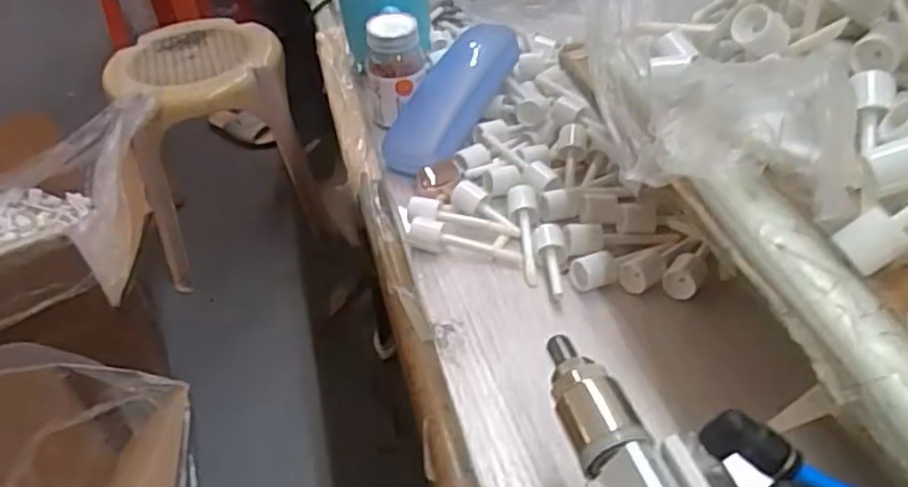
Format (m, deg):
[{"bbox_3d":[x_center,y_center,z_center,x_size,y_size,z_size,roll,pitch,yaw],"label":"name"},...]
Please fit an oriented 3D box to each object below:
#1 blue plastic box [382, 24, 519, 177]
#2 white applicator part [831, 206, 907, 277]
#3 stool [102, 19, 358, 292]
[{"bbox_3d":[-0.001,-0.113,0.545,0.061,0.024,0.151,21,65,26],"label":"blue plastic box"},{"bbox_3d":[0.186,-0.016,0.268,0.075,0.012,0.017,-38,40,18],"label":"white applicator part"},{"bbox_3d":[-0.485,-0.205,1.460,0.369,0.398,0.372,-21,45,-17],"label":"stool"}]

